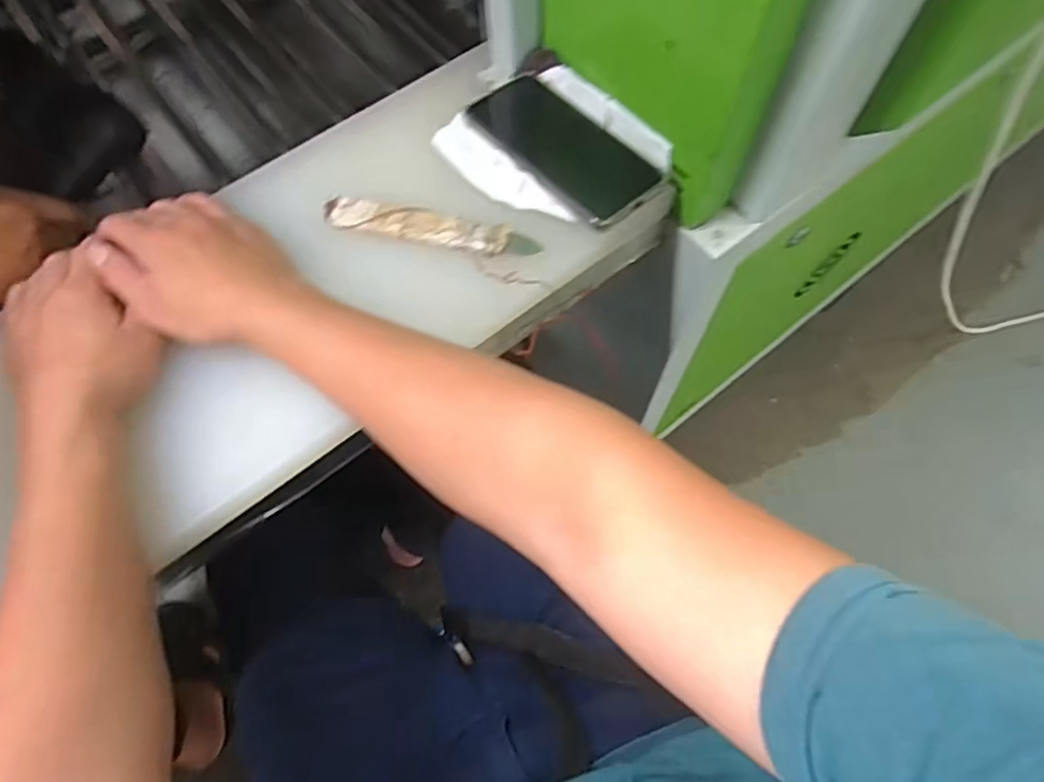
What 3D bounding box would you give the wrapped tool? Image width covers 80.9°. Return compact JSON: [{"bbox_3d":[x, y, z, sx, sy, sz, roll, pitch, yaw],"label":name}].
[{"bbox_3d":[-0.070,-0.122,0.458,0.164,0.012,0.027,13,66,7],"label":"wrapped tool"}]

